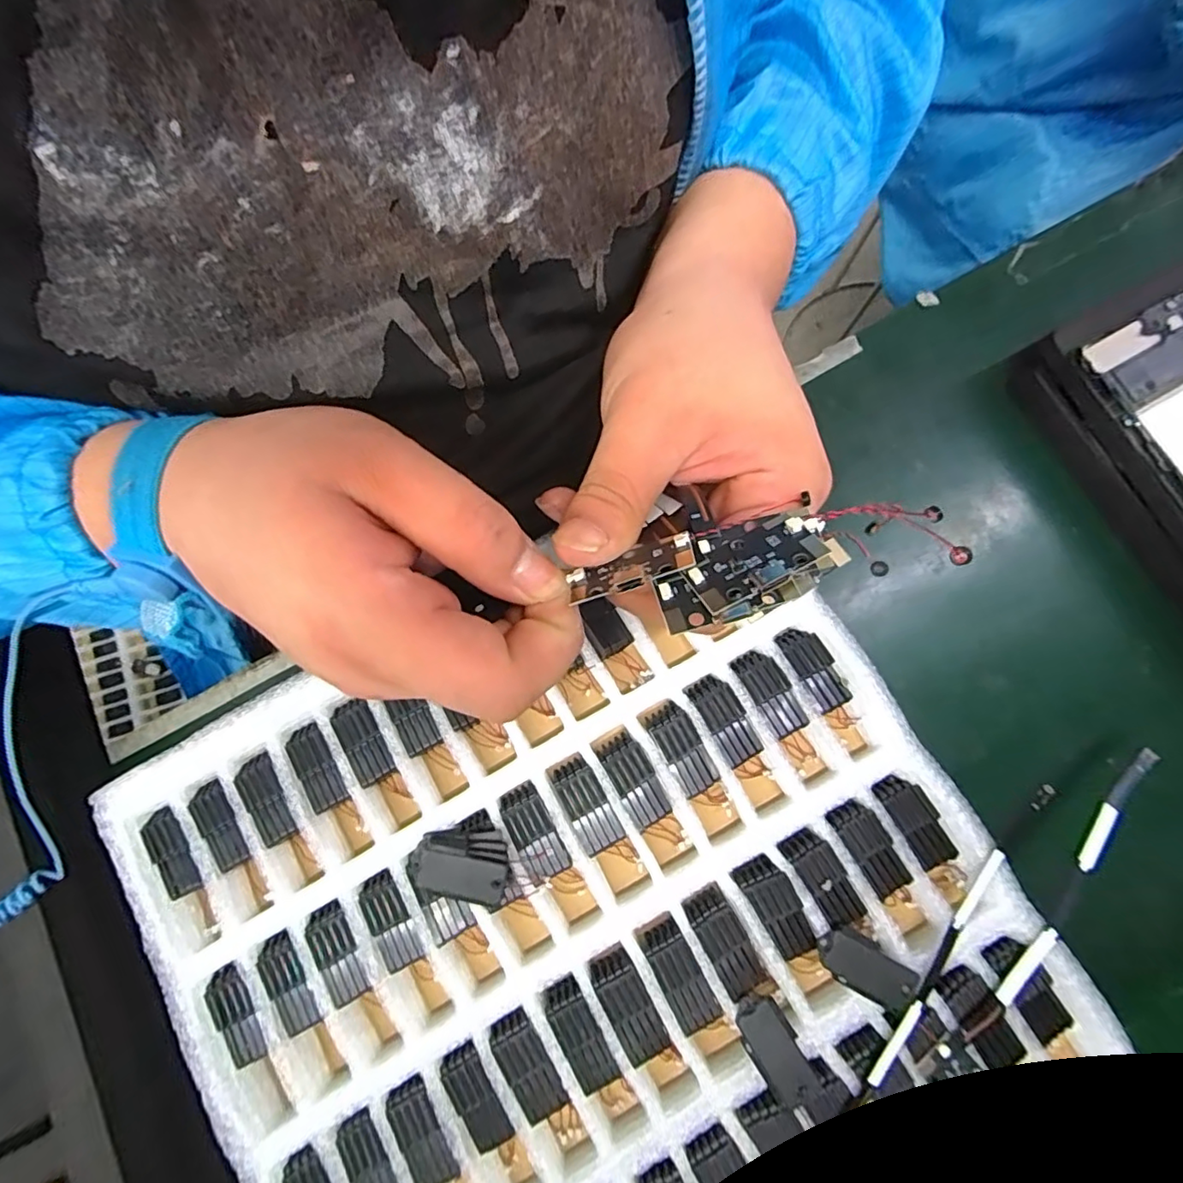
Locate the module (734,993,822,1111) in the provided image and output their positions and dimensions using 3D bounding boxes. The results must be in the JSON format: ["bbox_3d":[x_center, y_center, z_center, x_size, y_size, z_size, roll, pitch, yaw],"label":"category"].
[{"bbox_3d":[0.076,0.190,0.235,0.020,0.009,0.039,-30,81,-3],"label":"module"}]

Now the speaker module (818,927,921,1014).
[{"bbox_3d":[0.117,0.160,0.241,0.041,0.006,0.020,30,83,6],"label":"speaker module"}]

